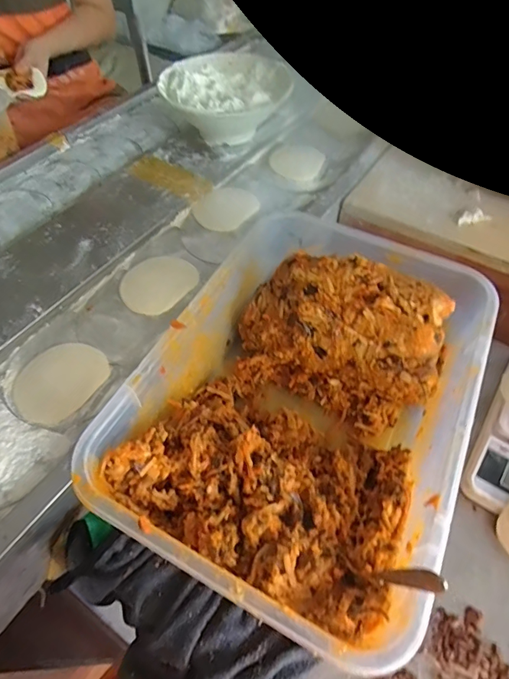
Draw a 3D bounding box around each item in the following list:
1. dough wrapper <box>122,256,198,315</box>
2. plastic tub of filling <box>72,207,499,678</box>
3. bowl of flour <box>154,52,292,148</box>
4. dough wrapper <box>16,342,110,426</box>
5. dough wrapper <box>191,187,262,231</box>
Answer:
[{"bbox_3d":[-0.130,-0.076,0.567,0.088,0.007,0.098,31,65,21],"label":"dough wrapper"},{"bbox_3d":[0.056,0.050,0.417,0.266,0.163,0.376,23,58,15],"label":"plastic tub of filling"},{"bbox_3d":[-0.050,-0.404,0.744,0.202,0.102,0.211,17,57,11],"label":"bowl of flour"},{"bbox_3d":[-0.222,0.044,0.479,0.088,0.009,0.100,25,59,16],"label":"dough wrapper"},{"bbox_3d":[-0.044,-0.202,0.654,0.085,0.004,0.099,32,61,20],"label":"dough wrapper"}]

